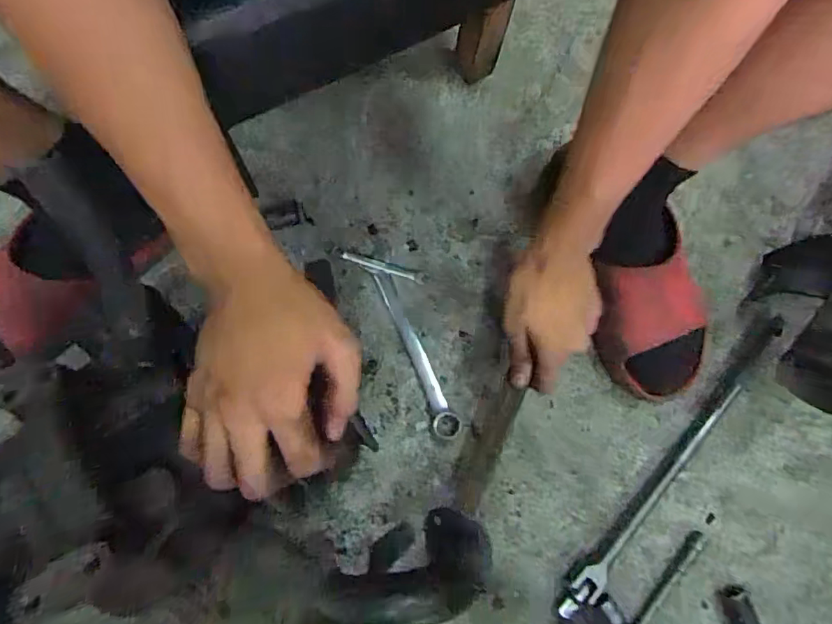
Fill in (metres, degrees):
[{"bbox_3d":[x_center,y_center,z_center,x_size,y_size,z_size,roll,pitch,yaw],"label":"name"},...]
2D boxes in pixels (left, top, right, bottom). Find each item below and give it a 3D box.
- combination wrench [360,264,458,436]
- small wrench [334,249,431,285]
[{"bbox_3d":[-0.004,0.037,0.547,0.025,0.007,0.198,-23,79,-5],"label":"combination wrench"},{"bbox_3d":[-0.040,-0.050,0.567,0.106,0.004,0.012,16,78,3],"label":"small wrench"}]

